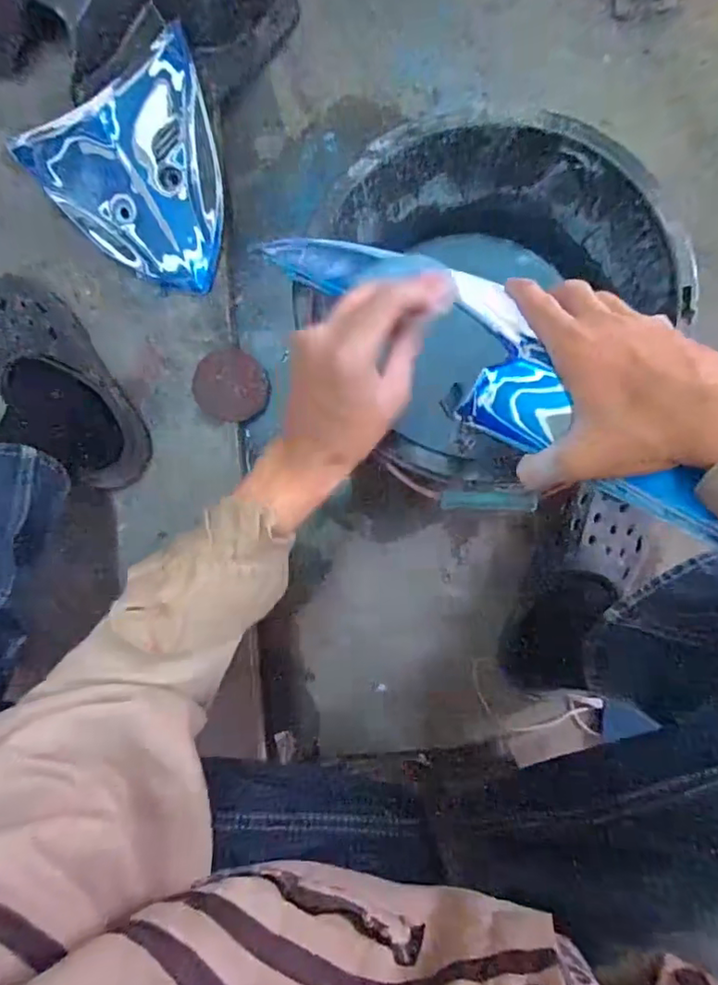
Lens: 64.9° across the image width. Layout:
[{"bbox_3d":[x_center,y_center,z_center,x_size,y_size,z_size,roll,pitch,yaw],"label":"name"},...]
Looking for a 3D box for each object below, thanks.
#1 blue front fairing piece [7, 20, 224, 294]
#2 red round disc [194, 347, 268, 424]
[{"bbox_3d":[-0.268,-0.403,0.716,0.250,0.056,0.296,-32,85,-1],"label":"blue front fairing piece"},{"bbox_3d":[-0.165,-0.138,0.729,0.090,0.004,0.093,-4,84,-11],"label":"red round disc"}]

